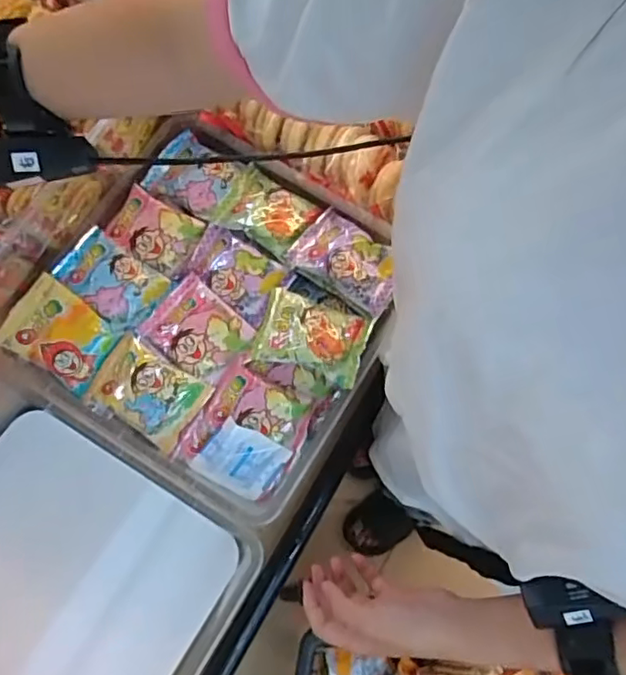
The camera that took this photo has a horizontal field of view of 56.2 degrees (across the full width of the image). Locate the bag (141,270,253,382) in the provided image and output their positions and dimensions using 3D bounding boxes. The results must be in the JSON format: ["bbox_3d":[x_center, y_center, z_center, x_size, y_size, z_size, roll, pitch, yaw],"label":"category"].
[{"bbox_3d":[-0.108,-0.006,0.548,0.089,0.015,0.075,40,77,9],"label":"bag"}]

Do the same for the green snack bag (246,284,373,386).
[{"bbox_3d":[0.000,-0.003,0.541,0.095,0.030,0.078,17,75,3],"label":"green snack bag"}]

